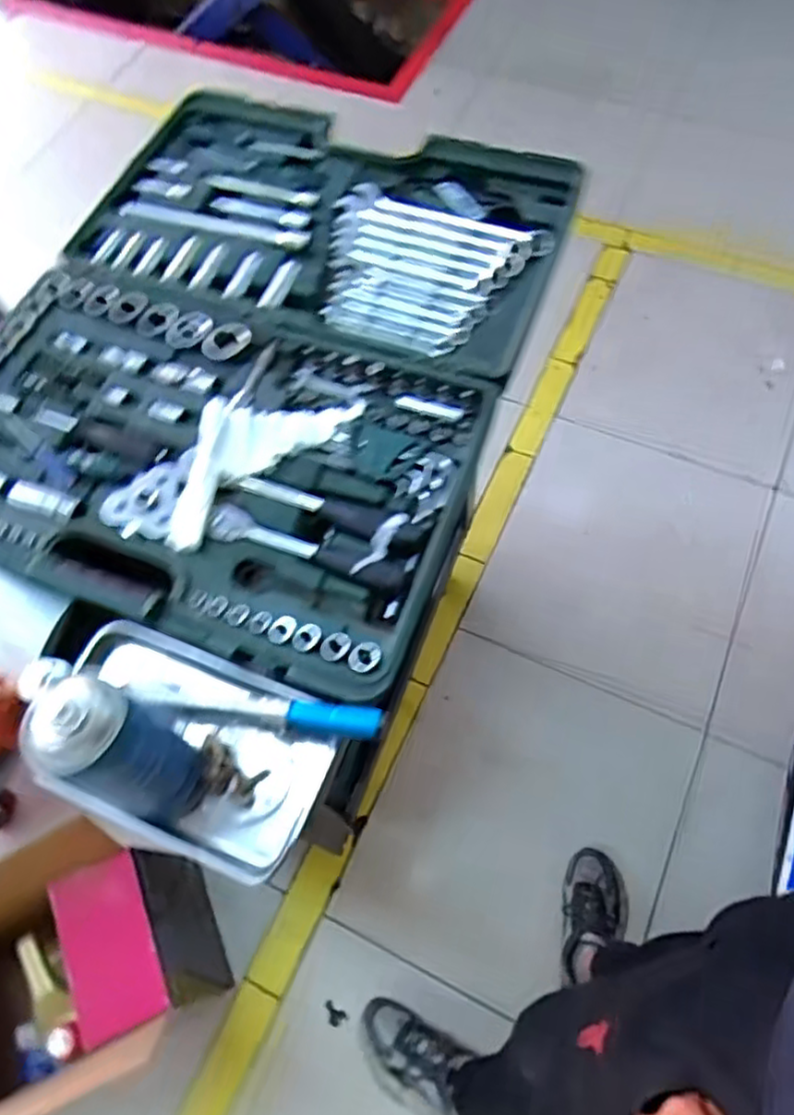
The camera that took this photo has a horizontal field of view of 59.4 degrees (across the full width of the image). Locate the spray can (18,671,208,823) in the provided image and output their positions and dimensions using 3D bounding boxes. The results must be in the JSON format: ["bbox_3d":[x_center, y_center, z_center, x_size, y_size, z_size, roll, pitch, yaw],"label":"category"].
[{"bbox_3d":[-0.186,0.138,0.485,0.061,0.178,0.072,18,67,11],"label":"spray can"}]

